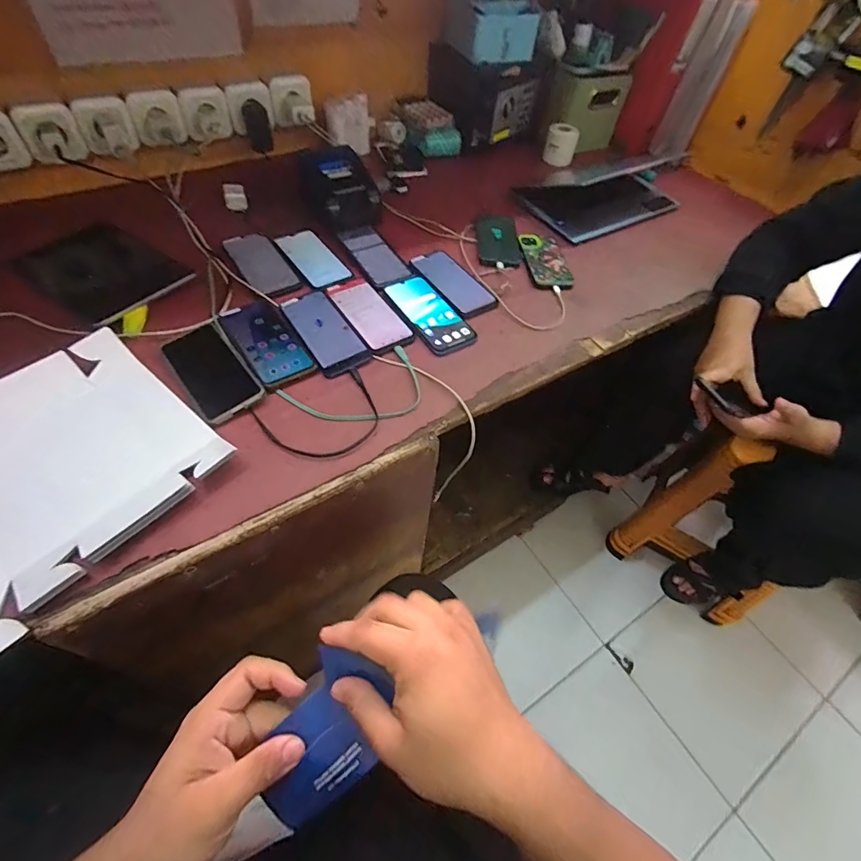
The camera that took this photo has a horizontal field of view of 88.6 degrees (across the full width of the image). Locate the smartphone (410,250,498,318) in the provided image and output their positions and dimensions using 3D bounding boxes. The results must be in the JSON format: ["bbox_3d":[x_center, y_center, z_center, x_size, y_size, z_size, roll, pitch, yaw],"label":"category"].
[{"bbox_3d":[0.034,-0.250,0.744,0.084,0.011,0.166,-29,61,-23],"label":"smartphone"}]

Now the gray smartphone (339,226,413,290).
[{"bbox_3d":[-0.100,-0.306,0.766,0.070,0.009,0.171,-26,60,-21],"label":"gray smartphone"}]

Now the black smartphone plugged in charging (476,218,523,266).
[{"bbox_3d":[0.126,-0.356,0.821,0.077,0.010,0.146,2,54,-4],"label":"black smartphone plugged in charging"}]

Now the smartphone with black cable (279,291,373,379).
[{"bbox_3d":[-0.156,-0.147,0.645,0.077,0.004,0.168,-28,61,-22],"label":"smartphone with black cable"}]

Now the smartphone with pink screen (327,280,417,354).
[{"bbox_3d":[-0.096,-0.182,0.680,0.074,0.007,0.166,-27,61,-22],"label":"smartphone with pink screen"}]

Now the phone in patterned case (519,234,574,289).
[{"bbox_3d":[0.209,-0.311,0.804,0.077,0.009,0.156,-3,54,-7],"label":"phone in patterned case"}]

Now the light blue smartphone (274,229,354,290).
[{"bbox_3d":[-0.201,-0.296,0.755,0.075,0.005,0.170,-27,61,-22],"label":"light blue smartphone"}]

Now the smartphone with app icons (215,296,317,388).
[{"bbox_3d":[-0.235,-0.130,0.625,0.082,0.013,0.181,-30,62,-24],"label":"smartphone with app icons"}]

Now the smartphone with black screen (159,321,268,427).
[{"bbox_3d":[-0.291,-0.082,0.581,0.084,0.011,0.176,-31,62,-24],"label":"smartphone with black screen"}]

